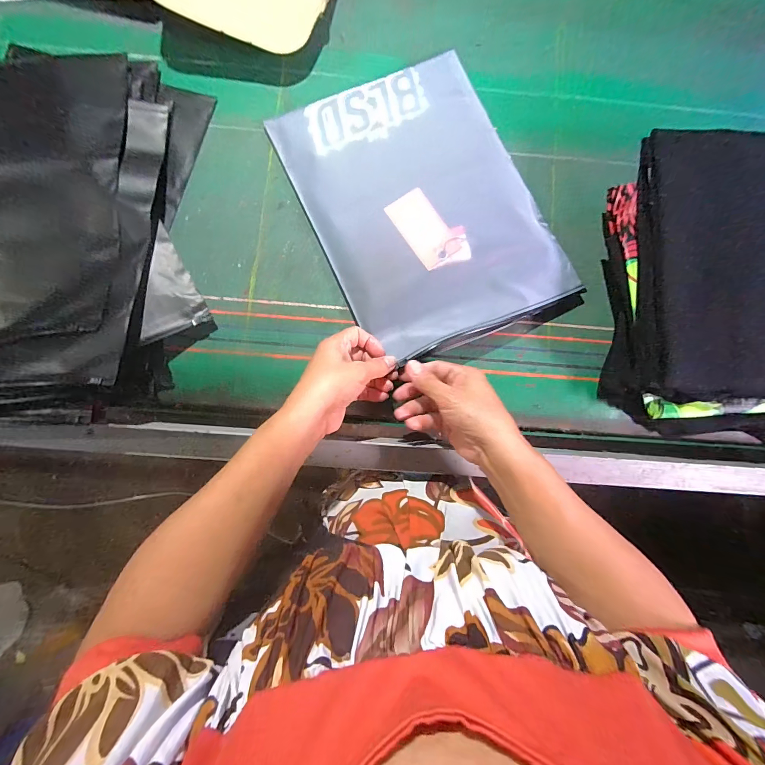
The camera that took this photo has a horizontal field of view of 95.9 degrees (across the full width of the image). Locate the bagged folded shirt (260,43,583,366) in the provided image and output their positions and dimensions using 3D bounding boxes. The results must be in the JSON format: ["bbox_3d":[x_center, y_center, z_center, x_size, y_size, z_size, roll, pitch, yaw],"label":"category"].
[{"bbox_3d":[0.047,-0.210,0.403,0.251,0.027,0.326,-24,87,-5],"label":"bagged folded shirt"}]

